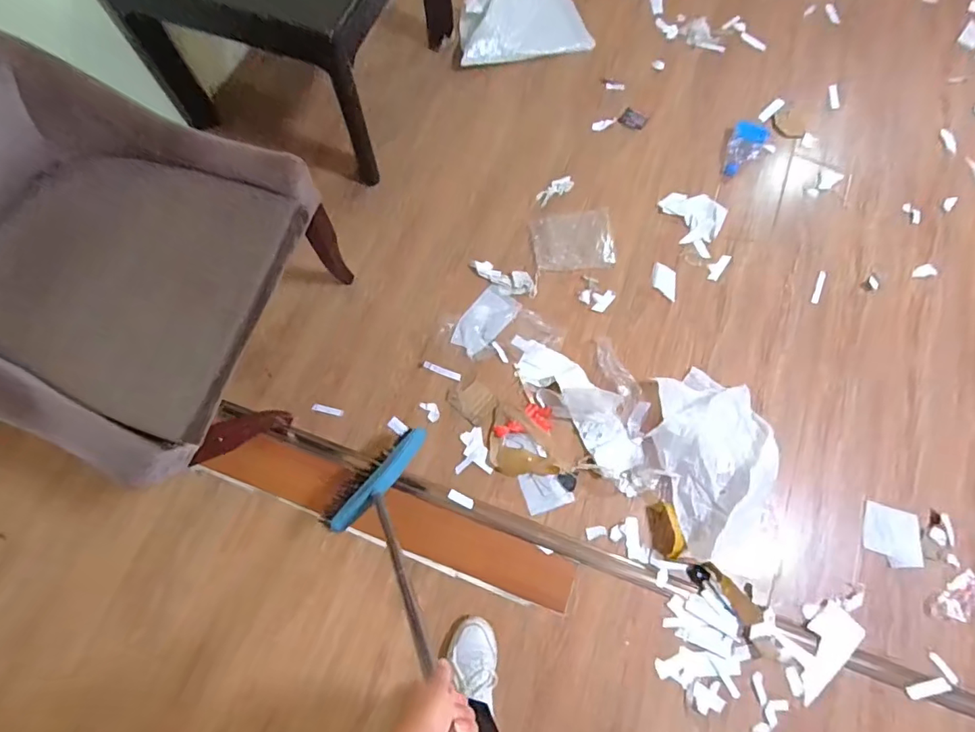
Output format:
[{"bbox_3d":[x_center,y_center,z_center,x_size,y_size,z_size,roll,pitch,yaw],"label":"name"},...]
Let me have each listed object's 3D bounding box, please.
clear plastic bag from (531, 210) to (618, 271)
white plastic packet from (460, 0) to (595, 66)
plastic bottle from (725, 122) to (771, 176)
[{"bbox_3d":[0.225,-0.328,1.327,0.205,0.007,0.171,-5,71,0],"label":"clear plastic bag"},{"bbox_3d":[0.087,-1.057,1.549,0.391,0.082,0.306,-17,72,-4],"label":"white plastic packet"},{"bbox_3d":[0.713,-0.596,1.410,0.091,0.047,0.171,23,74,9],"label":"plastic bottle"}]

